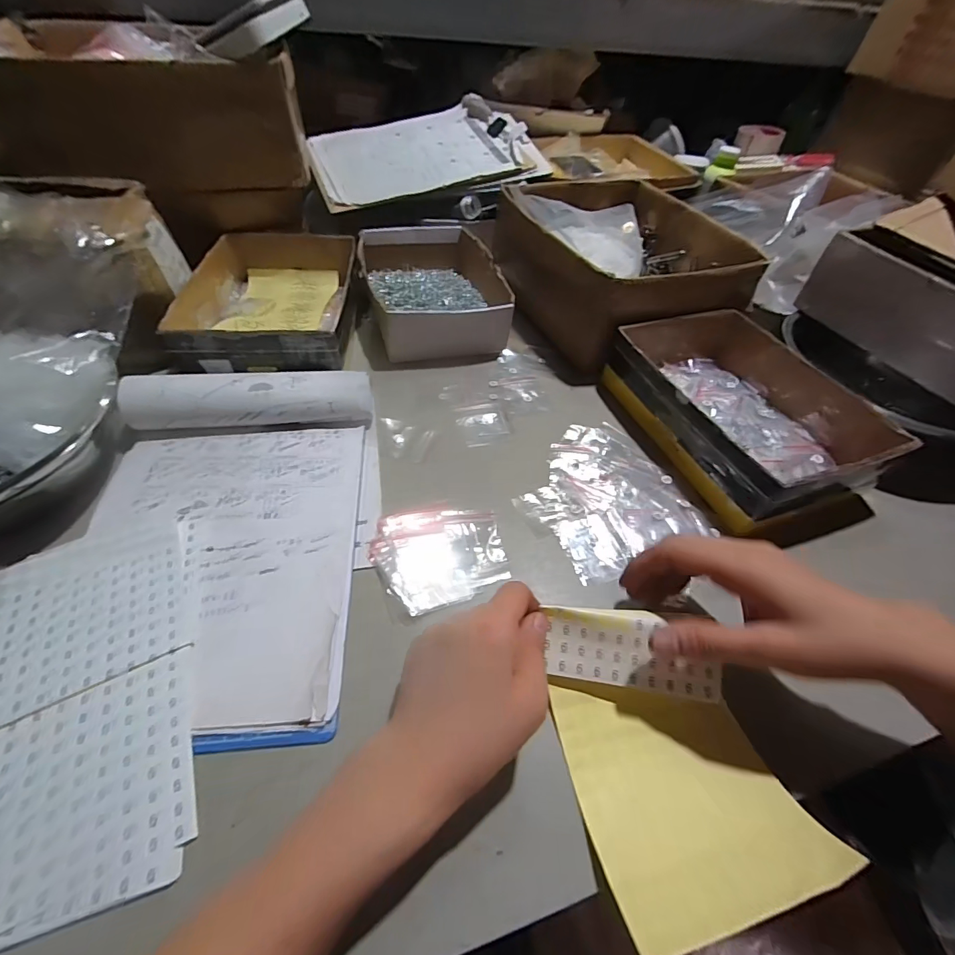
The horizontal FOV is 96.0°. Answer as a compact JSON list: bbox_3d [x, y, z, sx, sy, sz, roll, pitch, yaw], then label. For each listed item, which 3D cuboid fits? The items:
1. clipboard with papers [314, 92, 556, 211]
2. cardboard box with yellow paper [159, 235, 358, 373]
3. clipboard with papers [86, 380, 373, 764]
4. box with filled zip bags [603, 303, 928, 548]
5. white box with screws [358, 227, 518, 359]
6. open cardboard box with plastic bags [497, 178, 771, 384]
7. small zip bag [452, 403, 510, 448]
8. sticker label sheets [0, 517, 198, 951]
[{"bbox_3d":[-0.085,-0.536,0.699,0.356,0.026,0.233,-17,63,-11],"label":"clipboard with papers"},{"bbox_3d":[-0.247,-0.224,0.540,0.183,0.063,0.272,-2,51,-6],"label":"cardboard box with yellow paper"},{"bbox_3d":[-0.193,0.034,0.335,0.221,0.043,0.310,-6,51,-9],"label":"clipboard with papers"},{"bbox_3d":[0.281,-0.083,0.470,0.189,0.069,0.267,-16,53,-16],"label":"box with filled zip bags"},{"bbox_3d":[-0.065,-0.270,0.607,0.176,0.065,0.257,-6,51,-9],"label":"white box with screws"},{"bbox_3d":[0.193,-0.311,0.608,0.279,0.143,0.322,-14,53,-16],"label":"open cardboard box with plastic bags"},{"bbox_3d":[0.006,-0.060,0.474,0.054,0.005,0.057,-12,52,-14],"label":"small zip bag"},{"bbox_3d":[-0.251,0.133,0.270,0.130,0.013,0.226,-13,53,-15],"label":"sticker label sheets"}]

